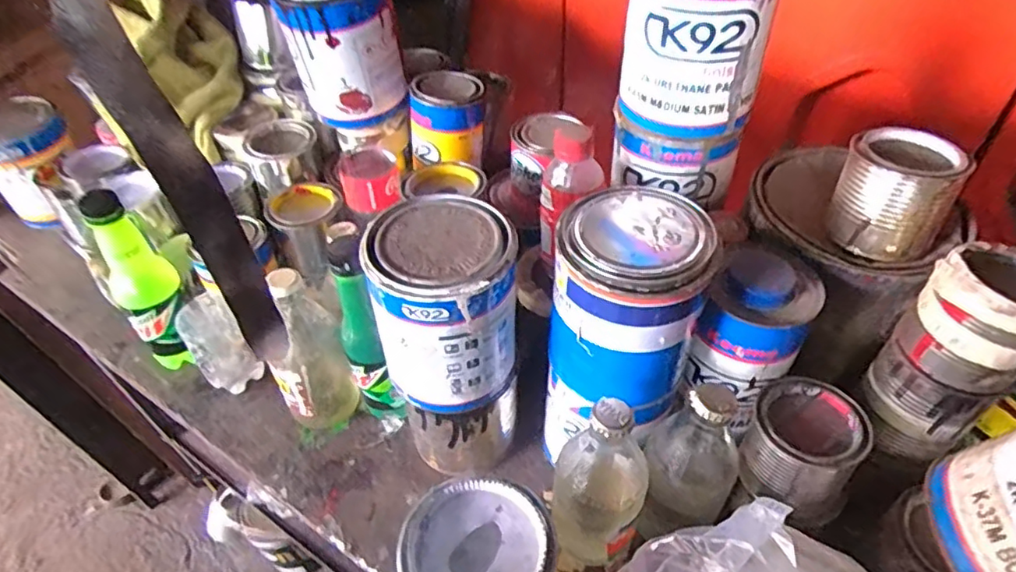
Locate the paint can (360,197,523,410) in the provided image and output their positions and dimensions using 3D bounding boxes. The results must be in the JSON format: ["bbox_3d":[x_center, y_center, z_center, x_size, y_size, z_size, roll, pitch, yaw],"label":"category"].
[{"bbox_3d":[-0.043,0.015,0.441,0.097,0.127,0.096,-2,48,2],"label":"paint can"}]

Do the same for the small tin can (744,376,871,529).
[{"bbox_3d":[0.214,0.118,0.432,0.083,0.063,0.085,24,53,23],"label":"small tin can"}]

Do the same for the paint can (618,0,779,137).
[{"bbox_3d":[0.140,-0.194,0.443,0.108,0.128,0.096,16,51,17],"label":"paint can"}]

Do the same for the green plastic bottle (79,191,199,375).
[{"bbox_3d":[-0.348,0.003,0.568,0.056,0.189,0.059,-13,48,-8],"label":"green plastic bottle"}]

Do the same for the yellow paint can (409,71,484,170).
[{"bbox_3d":[-0.055,-0.160,0.582,0.071,0.069,0.069,-2,48,2],"label":"yellow paint can"}]

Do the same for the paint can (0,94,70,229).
[{"bbox_3d":[-0.594,-0.159,0.752,0.109,0.127,0.109,-2,48,2],"label":"paint can"}]

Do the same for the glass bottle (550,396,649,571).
[{"bbox_3d":[0.062,0.154,0.429,0.062,0.169,0.070,16,51,17],"label":"glass bottle"}]

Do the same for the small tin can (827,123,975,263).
[{"bbox_3d":[0.279,-0.067,0.433,0.075,0.067,0.069,23,53,22],"label":"small tin can"}]

